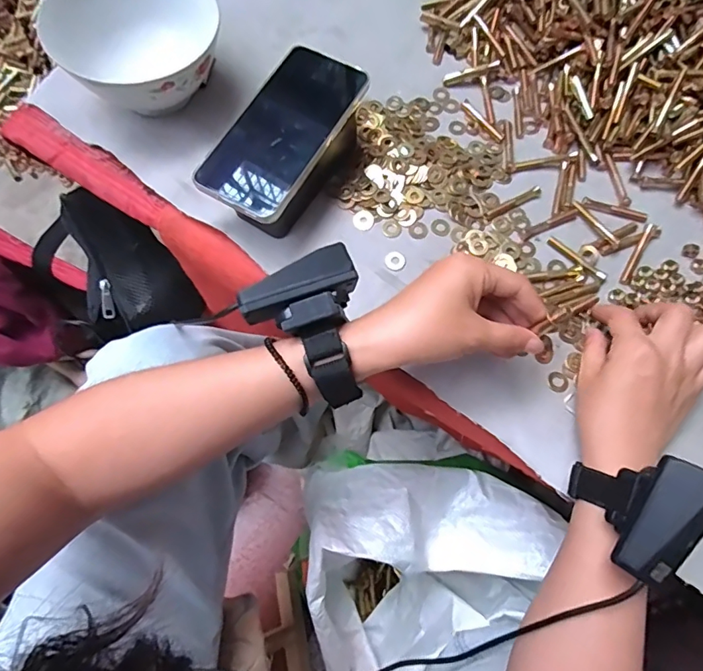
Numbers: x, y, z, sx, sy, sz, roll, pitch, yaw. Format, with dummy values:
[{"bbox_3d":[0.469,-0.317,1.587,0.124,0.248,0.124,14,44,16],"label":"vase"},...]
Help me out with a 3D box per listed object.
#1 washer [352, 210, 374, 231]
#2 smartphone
[{"bbox_3d":[0.011,-0.104,0.426,0.019,0.004,0.019,-1,70,2],"label":"washer"},{"bbox_3d":[-0.056,-0.168,0.388,0.075,0.015,0.159,30,74,12],"label":"smartphone"}]

